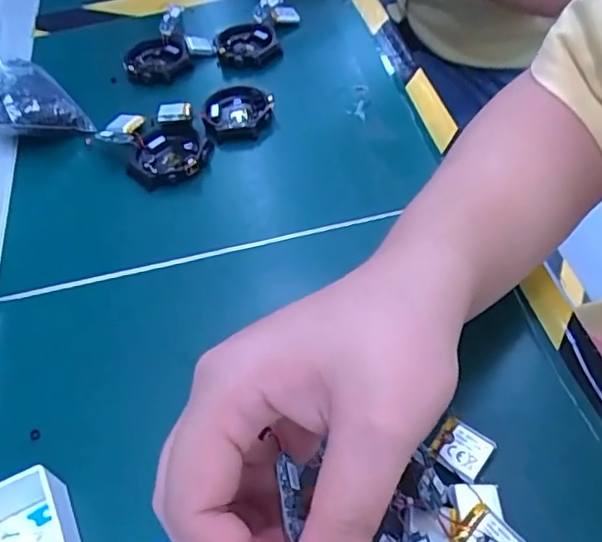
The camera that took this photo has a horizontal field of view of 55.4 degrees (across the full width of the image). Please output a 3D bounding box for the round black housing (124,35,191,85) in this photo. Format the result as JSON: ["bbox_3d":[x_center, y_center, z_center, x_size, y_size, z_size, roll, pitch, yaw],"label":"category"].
[{"bbox_3d":[-0.113,-0.166,0.452,0.050,0.014,0.051,-4,53,5],"label":"round black housing"}]

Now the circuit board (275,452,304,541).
[{"bbox_3d":[-0.003,0.067,0.170,0.007,0.006,0.026,-6,47,-3],"label":"circuit board"}]

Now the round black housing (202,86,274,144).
[{"bbox_3d":[-0.045,-0.112,0.405,0.048,0.015,0.049,-4,53,5],"label":"round black housing"}]

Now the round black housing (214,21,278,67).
[{"bbox_3d":[-0.044,-0.181,0.456,0.047,0.017,0.050,-4,53,5],"label":"round black housing"}]

